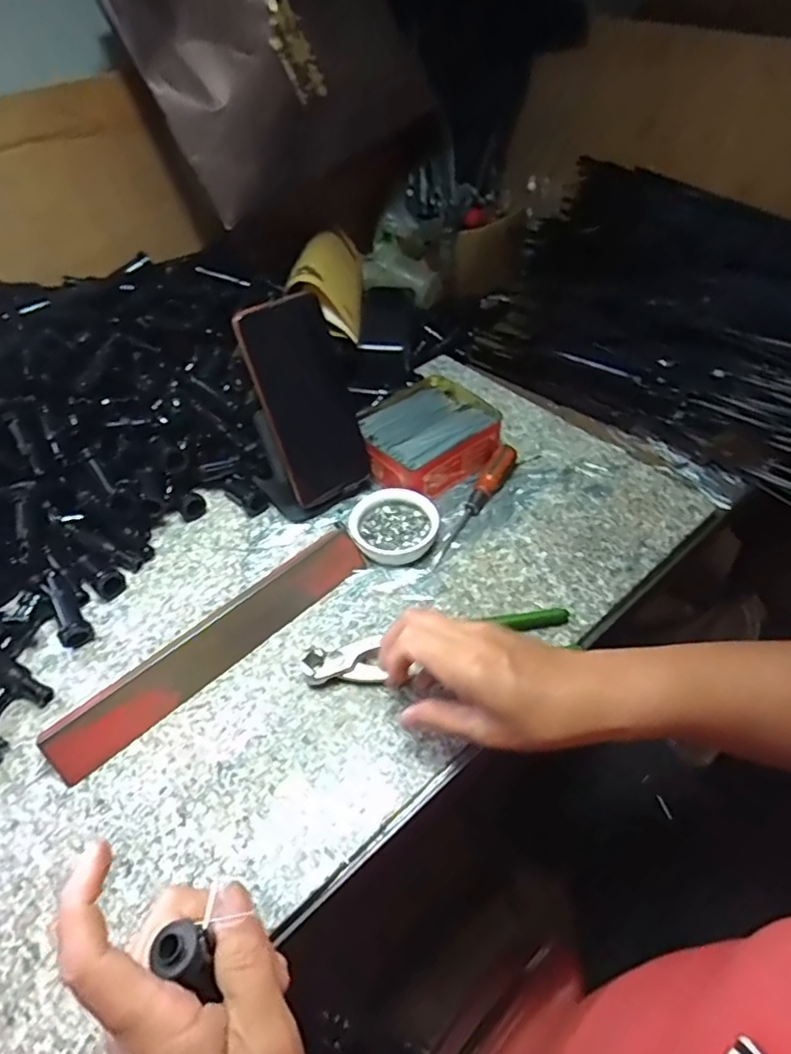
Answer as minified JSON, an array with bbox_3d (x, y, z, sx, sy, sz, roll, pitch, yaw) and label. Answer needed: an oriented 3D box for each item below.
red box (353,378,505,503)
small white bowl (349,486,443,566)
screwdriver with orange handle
[{"bbox_3d":[0.029,-0.084,0.591,0.128,0.045,0.109,-33,54,-25],"label":"red box"},{"bbox_3d":[-0.002,-0.001,0.525,0.074,0.023,0.066,15,50,16],"label":"small white bowl"},{"bbox_3d":[0.072,-0.021,0.546,0.024,0.025,0.141,20,52,20],"label":"screwdriver with orange handle"}]

